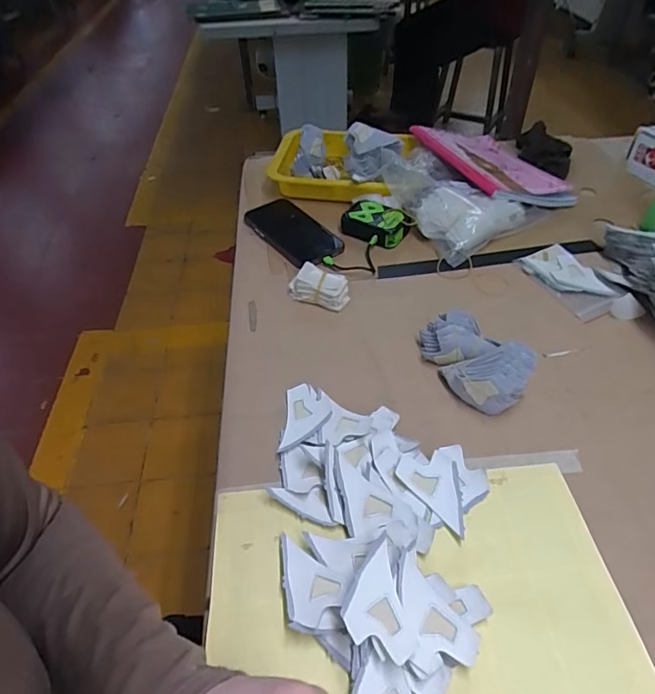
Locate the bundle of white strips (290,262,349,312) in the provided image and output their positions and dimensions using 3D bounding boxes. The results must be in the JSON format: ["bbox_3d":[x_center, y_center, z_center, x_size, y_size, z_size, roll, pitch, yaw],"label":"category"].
[{"bbox_3d":[-0.011,-0.075,0.624,0.073,0.047,0.032,14,48,16],"label":"bundle of white strips"}]

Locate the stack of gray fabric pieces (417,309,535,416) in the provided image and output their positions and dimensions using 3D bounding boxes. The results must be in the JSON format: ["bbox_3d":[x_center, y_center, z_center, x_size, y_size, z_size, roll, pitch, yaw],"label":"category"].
[{"bbox_3d":[0.151,0.011,0.520,0.064,0.061,0.128,-25,50,-20],"label":"stack of gray fabric pieces"}]

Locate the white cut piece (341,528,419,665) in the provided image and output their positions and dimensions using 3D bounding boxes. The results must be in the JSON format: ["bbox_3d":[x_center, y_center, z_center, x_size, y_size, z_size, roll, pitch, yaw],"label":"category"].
[{"bbox_3d":[0.032,0.180,0.346,0.047,0.004,0.078,-4,54,-20],"label":"white cut piece"}]

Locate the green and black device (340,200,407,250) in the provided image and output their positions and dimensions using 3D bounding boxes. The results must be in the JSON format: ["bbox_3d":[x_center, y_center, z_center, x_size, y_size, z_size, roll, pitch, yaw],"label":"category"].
[{"bbox_3d":[0.067,-0.178,0.716,0.094,0.034,0.064,30,54,28],"label":"green and black device"}]

